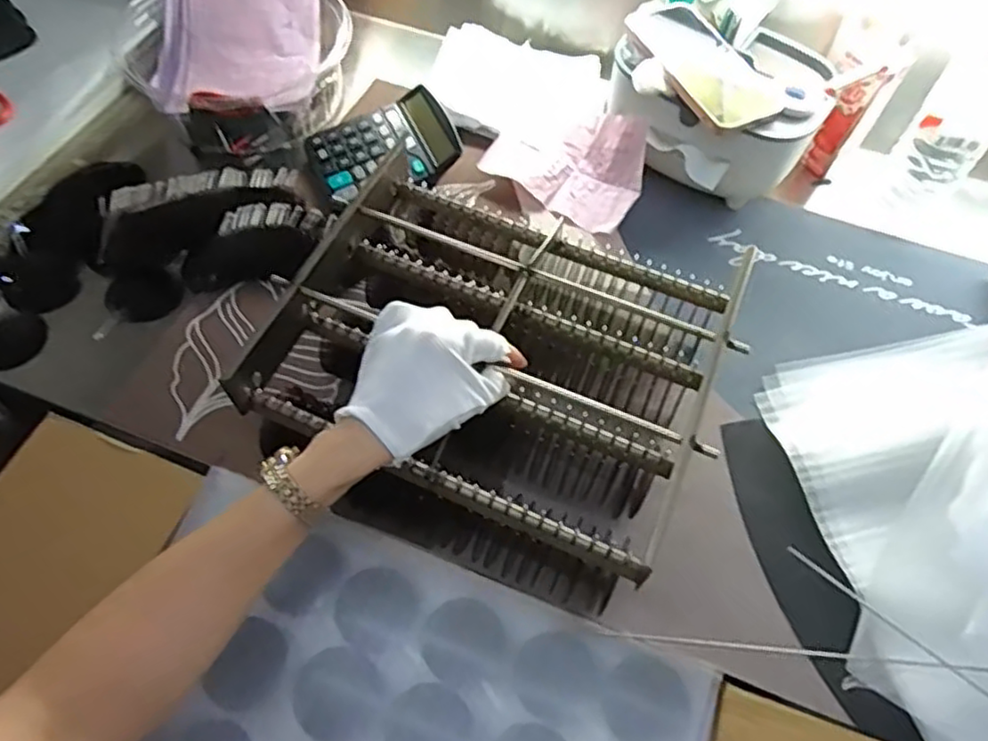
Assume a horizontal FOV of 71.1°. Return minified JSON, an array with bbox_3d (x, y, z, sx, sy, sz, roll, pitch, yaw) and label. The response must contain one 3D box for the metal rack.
[{"bbox_3d":[-0.004,-0.010,0.531,0.310,0.117,0.252,21,60,10],"label":"metal rack"}]

